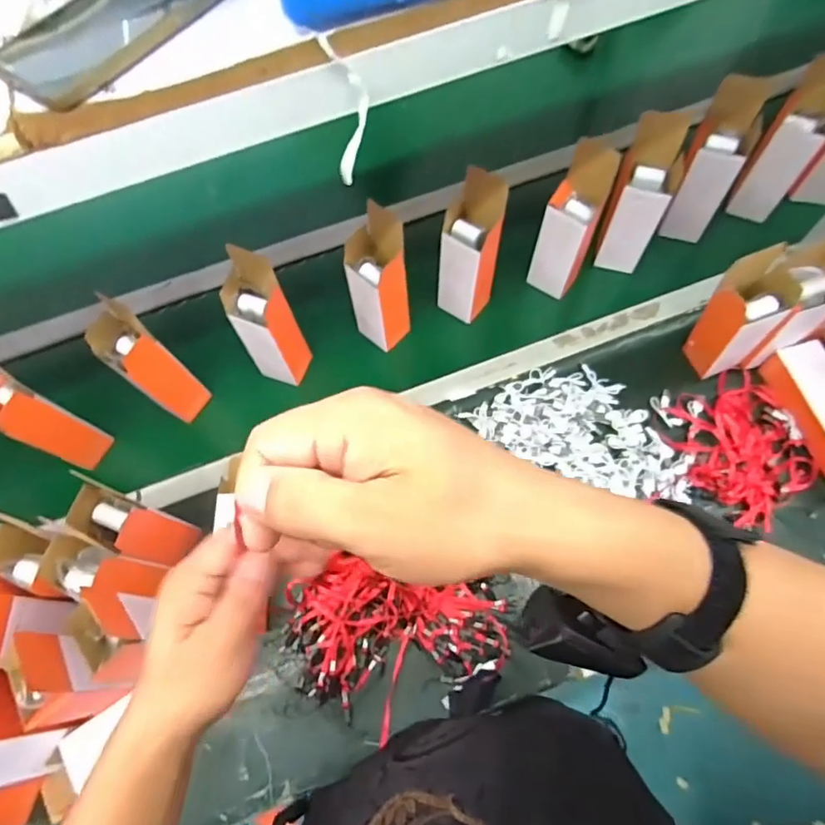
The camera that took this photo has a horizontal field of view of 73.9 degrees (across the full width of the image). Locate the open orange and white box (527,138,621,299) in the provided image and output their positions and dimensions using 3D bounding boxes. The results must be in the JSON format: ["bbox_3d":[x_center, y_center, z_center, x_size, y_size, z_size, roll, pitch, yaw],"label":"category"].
[{"bbox_3d":[0.222,-0.270,0.790,0.075,0.221,0.072,26,72,13],"label":"open orange and white box"}]

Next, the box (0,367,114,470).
[{"bbox_3d":[-0.504,0.019,0.765,0.071,0.184,0.066,28,72,13],"label":"box"}]

